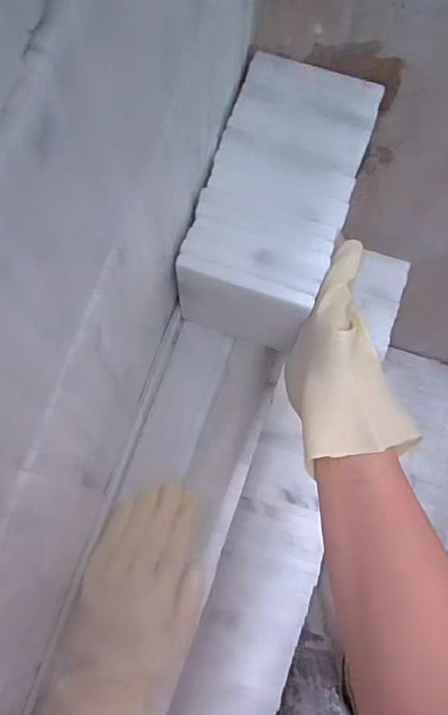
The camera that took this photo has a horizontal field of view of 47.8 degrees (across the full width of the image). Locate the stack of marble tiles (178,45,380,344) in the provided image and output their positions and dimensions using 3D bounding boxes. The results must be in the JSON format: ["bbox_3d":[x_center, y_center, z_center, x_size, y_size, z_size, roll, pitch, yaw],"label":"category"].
[{"bbox_3d":[0.039,-0.116,0.405,0.100,0.096,0.189,19,82,4],"label":"stack of marble tiles"}]

